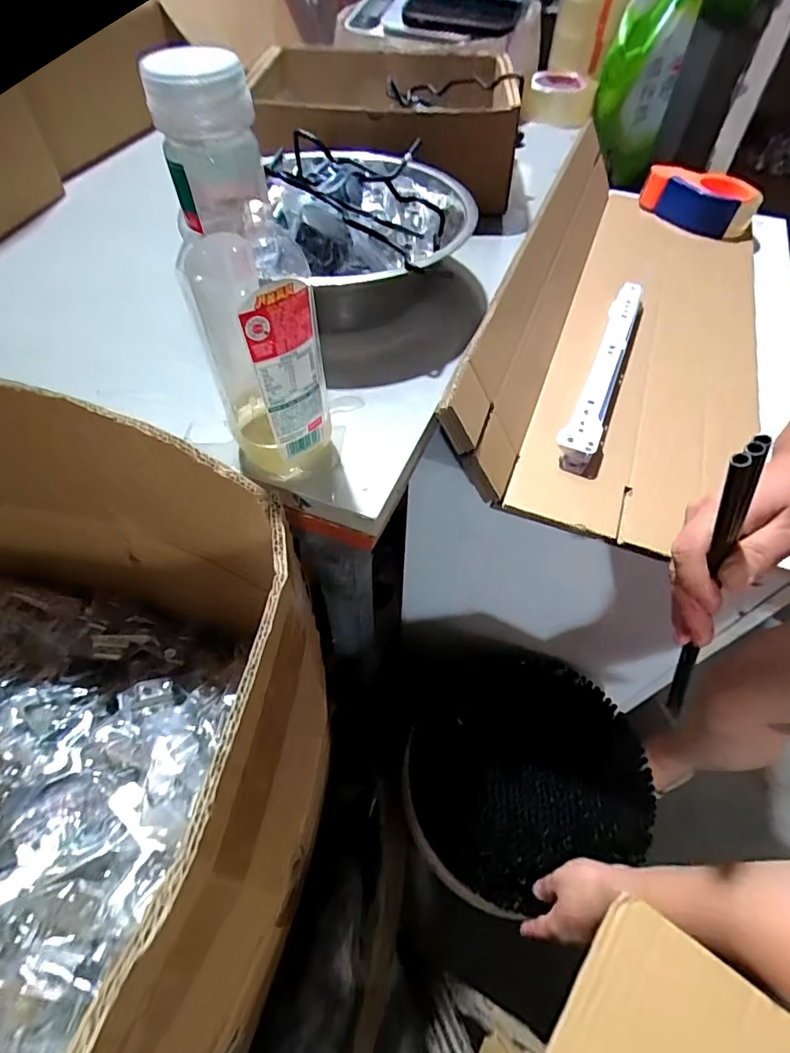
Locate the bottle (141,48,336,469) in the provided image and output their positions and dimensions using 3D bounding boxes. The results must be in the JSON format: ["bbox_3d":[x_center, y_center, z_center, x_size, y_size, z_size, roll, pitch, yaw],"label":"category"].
[{"bbox_3d":[-0.078,-0.117,0.277,0.061,0.206,0.072,-20,57,-14],"label":"bottle"}]

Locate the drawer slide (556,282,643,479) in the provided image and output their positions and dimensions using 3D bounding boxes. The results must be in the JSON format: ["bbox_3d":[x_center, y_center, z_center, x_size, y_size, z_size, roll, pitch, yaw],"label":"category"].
[{"bbox_3d":[0.217,-0.165,0.512,0.039,0.027,0.291,20,57,13],"label":"drawer slide"}]

